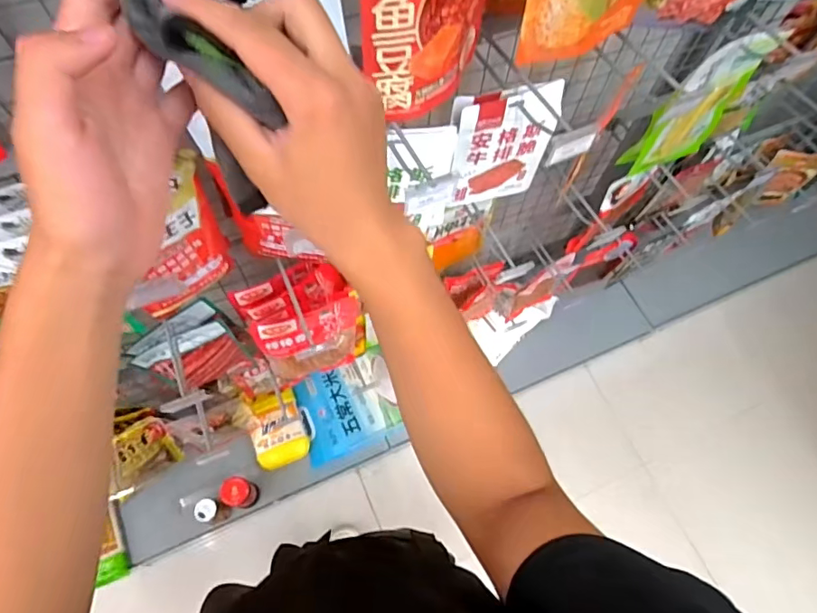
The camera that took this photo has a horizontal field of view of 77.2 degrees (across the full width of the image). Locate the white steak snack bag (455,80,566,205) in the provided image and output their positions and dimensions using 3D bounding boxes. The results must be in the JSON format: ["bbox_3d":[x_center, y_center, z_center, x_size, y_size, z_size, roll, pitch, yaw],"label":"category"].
[{"bbox_3d":[0.139,-0.219,0.742,0.149,0.230,0.030,-19,69,-11],"label":"white steak snack bag"}]

